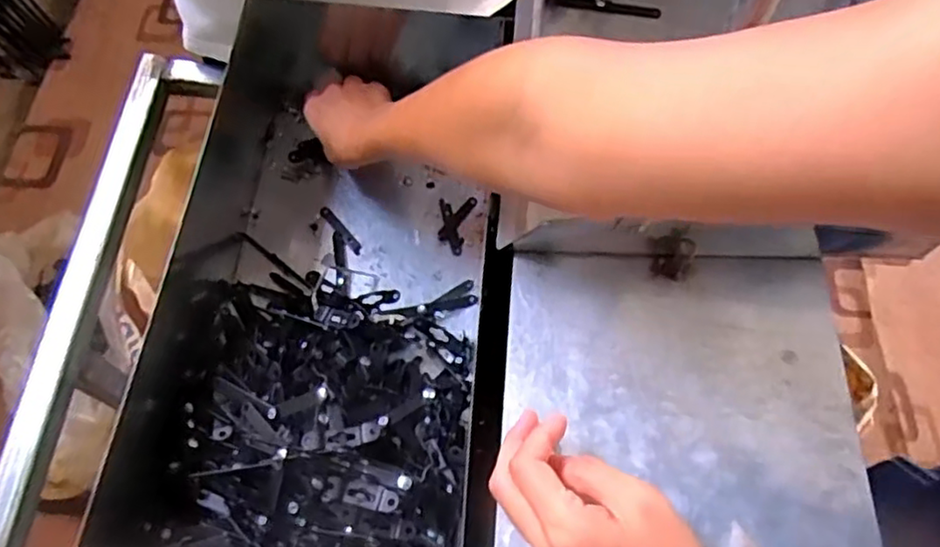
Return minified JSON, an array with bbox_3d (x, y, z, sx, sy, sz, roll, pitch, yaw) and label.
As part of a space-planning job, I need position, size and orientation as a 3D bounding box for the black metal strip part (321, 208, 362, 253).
[{"bbox_3d":[-0.109,-0.037,0.557,0.010,0.005,0.053,-38,70,-18],"label":"black metal strip part"}]

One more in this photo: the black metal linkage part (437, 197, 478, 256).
[{"bbox_3d":[-0.016,-0.043,0.565,0.030,0.004,0.053,16,77,2],"label":"black metal linkage part"}]

